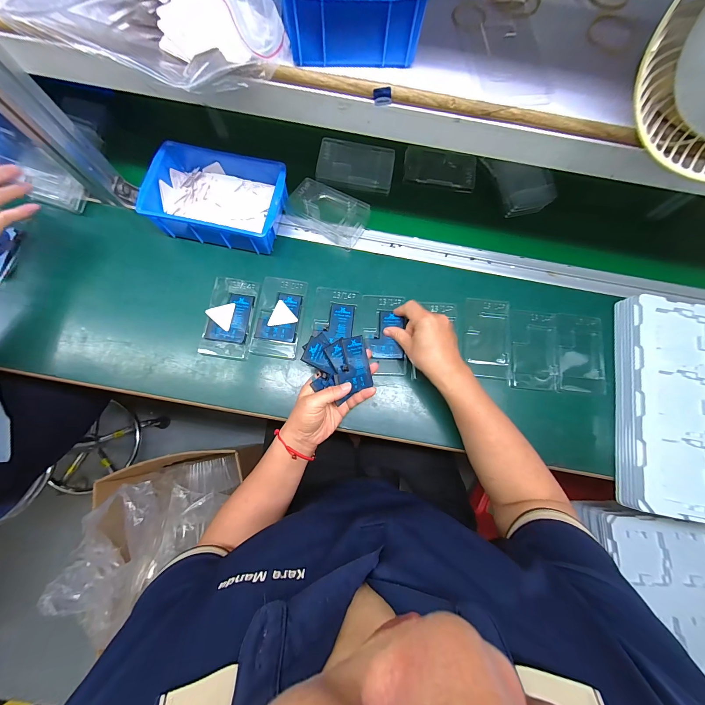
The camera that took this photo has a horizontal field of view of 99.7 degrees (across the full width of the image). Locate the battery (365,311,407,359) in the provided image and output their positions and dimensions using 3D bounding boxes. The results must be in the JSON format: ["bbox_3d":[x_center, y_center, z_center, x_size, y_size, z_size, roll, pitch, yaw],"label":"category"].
[{"bbox_3d":[0.052,-0.028,0.470,0.057,0.005,0.077,3,80,11],"label":"battery"}]

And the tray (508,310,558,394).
[{"bbox_3d":[0.291,-0.004,0.479,0.079,0.007,0.127,5,82,-3],"label":"tray"}]

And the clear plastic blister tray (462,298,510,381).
[{"bbox_3d":[0.217,-0.024,0.479,0.071,0.007,0.126,6,82,-2],"label":"clear plastic blister tray"}]

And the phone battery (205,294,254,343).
[{"bbox_3d":[-0.192,-0.056,0.467,0.062,0.004,0.078,9,81,-2],"label":"phone battery"}]

